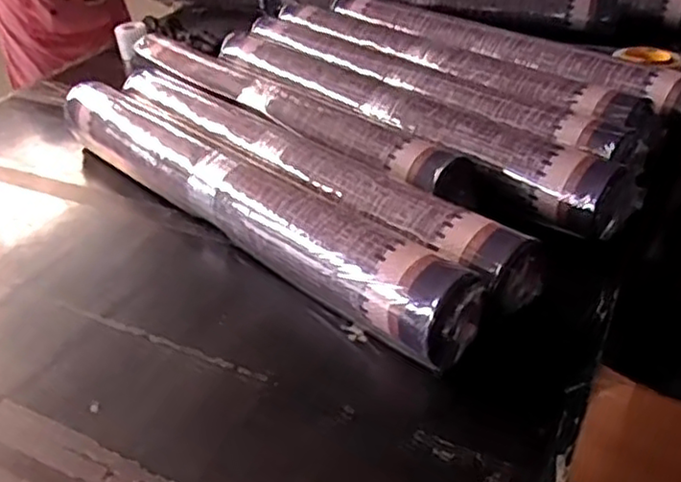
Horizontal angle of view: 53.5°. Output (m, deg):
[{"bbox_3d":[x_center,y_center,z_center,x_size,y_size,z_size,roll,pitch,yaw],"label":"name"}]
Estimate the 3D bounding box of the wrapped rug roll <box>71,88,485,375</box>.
[{"bbox_3d":[-0.155,-0.069,0.910,0.097,0.101,0.796,-33,46,-32],"label":"wrapped rug roll"}]

